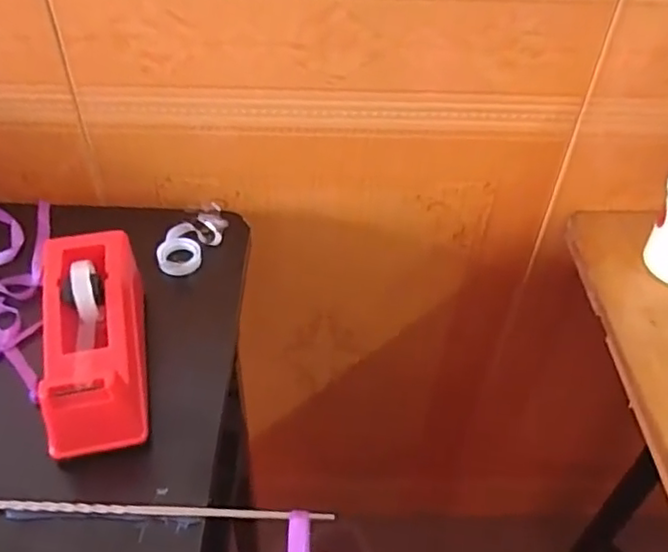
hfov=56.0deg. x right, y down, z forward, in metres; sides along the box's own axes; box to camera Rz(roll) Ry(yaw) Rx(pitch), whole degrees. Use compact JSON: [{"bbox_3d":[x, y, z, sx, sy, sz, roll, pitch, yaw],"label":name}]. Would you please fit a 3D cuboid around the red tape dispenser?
[{"bbox_3d":[-0.167,0.045,0.434,0.064,0.072,0.159,-9,46,-11],"label":"red tape dispenser"}]

